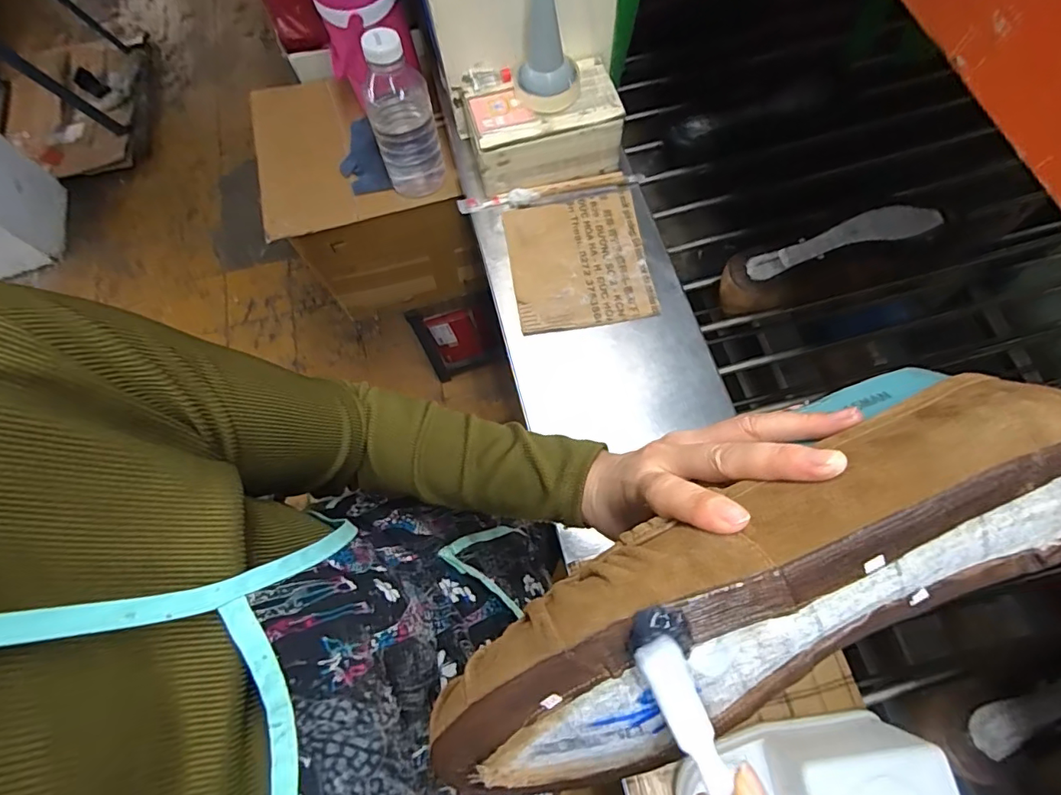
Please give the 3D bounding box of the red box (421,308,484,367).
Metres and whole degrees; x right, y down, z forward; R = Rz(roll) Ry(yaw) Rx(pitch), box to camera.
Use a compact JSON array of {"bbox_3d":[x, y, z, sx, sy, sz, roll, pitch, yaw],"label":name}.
[{"bbox_3d":[-0.188,-0.151,1.300,0.117,0.232,0.034,-19,70,-4],"label":"red box"}]

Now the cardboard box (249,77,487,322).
[{"bbox_3d":[-0.298,-0.397,1.001,0.310,0.313,0.347,-15,69,-3],"label":"cardboard box"}]

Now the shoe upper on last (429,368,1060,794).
[{"bbox_3d":[0.082,0.072,0.218,0.281,0.103,0.080,-27,25,5],"label":"shoe upper on last"}]

